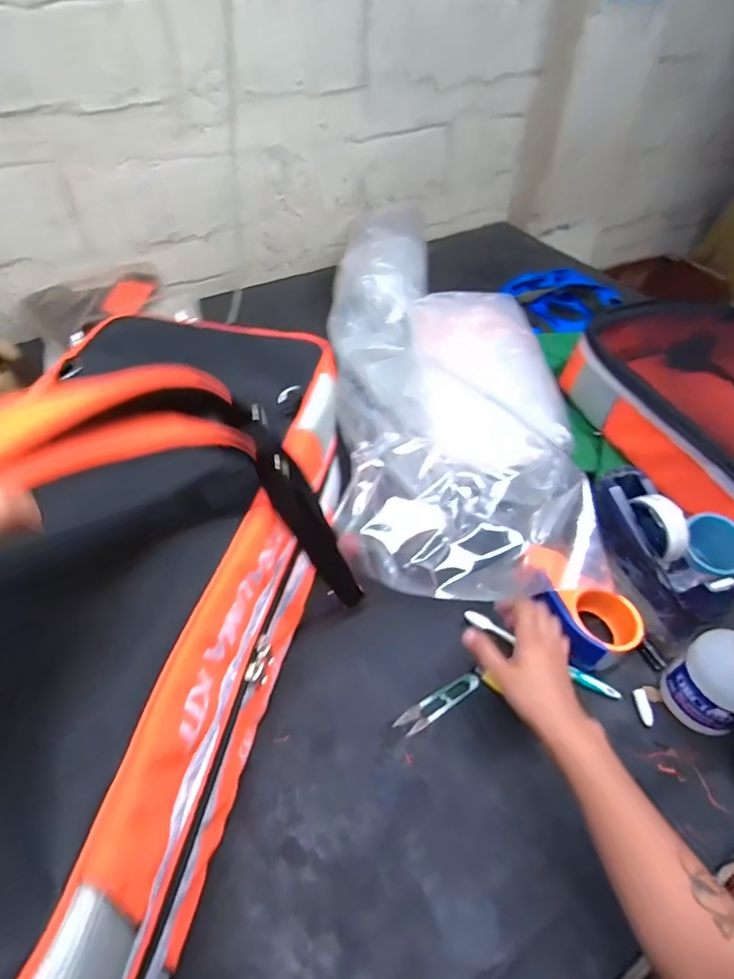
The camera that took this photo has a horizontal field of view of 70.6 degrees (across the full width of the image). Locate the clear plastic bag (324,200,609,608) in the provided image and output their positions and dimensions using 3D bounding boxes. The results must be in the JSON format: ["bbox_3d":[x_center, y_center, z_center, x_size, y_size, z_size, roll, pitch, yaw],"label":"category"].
[{"bbox_3d":[0.121,-0.189,0.855,0.340,0.122,0.827,-2,48,-3],"label":"clear plastic bag"}]

